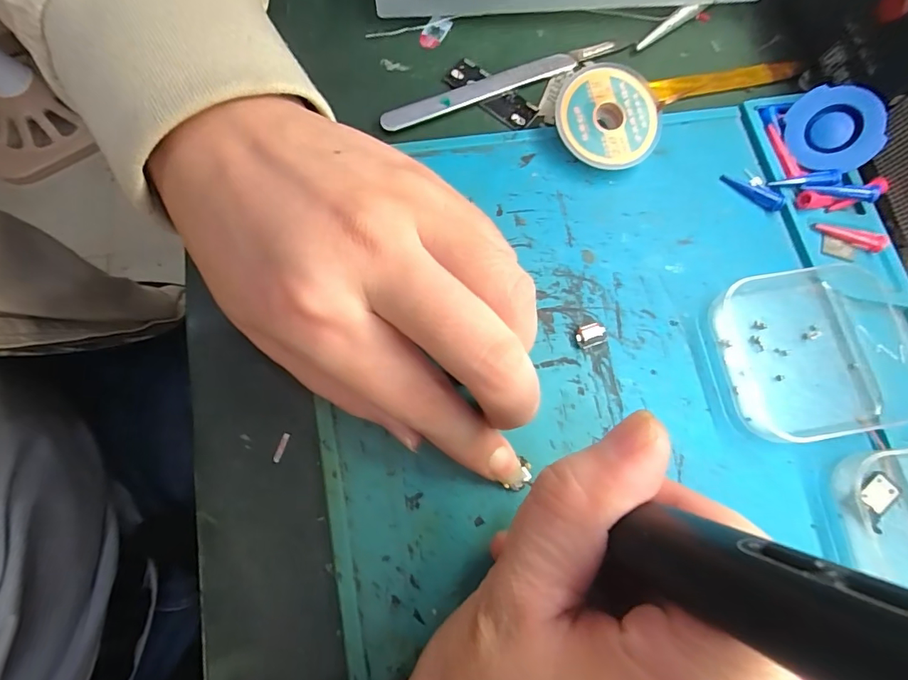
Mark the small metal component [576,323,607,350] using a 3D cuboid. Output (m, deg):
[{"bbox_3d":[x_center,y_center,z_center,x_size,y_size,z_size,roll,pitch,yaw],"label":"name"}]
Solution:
[{"bbox_3d":[0.054,-0.002,0.178,0.011,0.005,0.008,-20,76,-7],"label":"small metal component"}]

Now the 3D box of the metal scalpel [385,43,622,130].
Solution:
[{"bbox_3d":[0.022,-0.118,0.208,0.116,0.005,0.011,-24,78,-10],"label":"metal scalpel"}]

